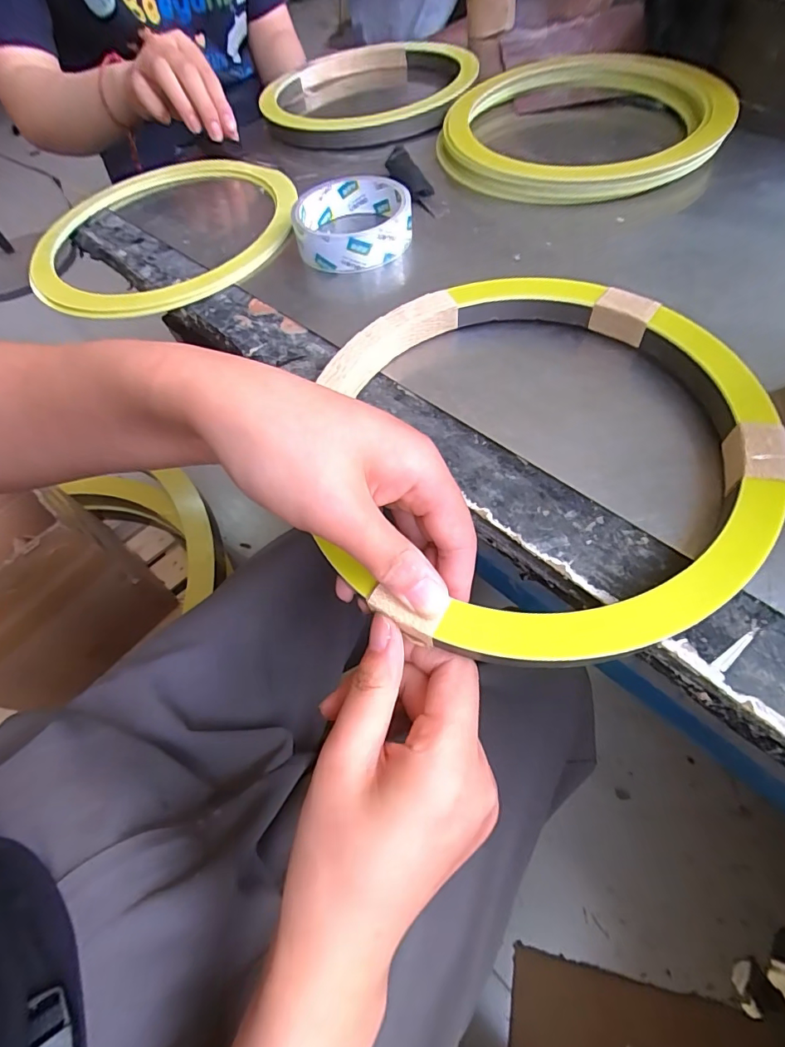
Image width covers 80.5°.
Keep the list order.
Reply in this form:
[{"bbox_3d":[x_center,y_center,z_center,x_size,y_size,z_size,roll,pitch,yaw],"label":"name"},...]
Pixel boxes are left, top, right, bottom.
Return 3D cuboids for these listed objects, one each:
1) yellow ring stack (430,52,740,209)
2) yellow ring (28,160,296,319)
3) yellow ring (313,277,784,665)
[{"bbox_3d":[0.157,-0.353,0.394,0.227,0.024,0.222,2,61,8],"label":"yellow ring stack"},{"bbox_3d":[-0.190,-0.248,0.386,0.217,0.022,0.210,-2,62,4],"label":"yellow ring"},{"bbox_3d":[0.072,-0.045,0.232,0.205,0.017,0.223,-4,60,7],"label":"yellow ring"}]

